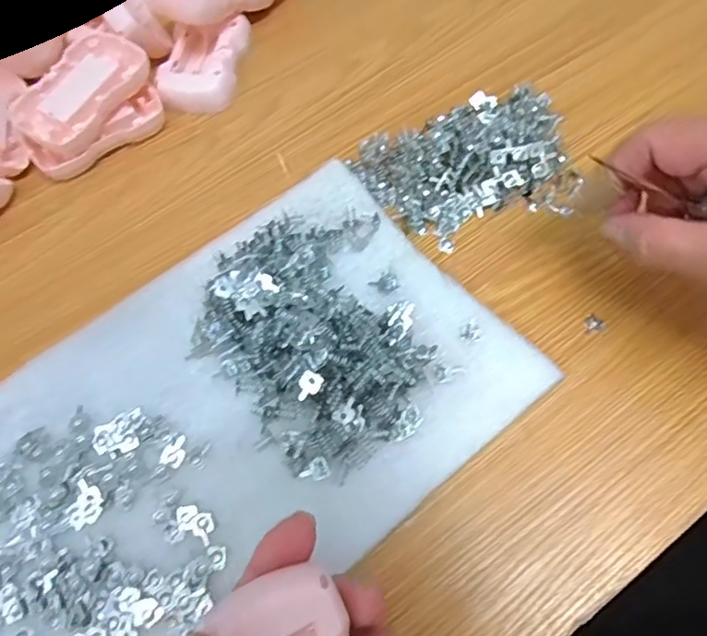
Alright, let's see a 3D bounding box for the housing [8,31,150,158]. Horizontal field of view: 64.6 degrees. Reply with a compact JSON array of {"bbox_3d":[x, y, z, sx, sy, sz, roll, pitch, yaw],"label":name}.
[{"bbox_3d":[-0.178,-0.148,0.368,0.053,0.018,0.089,30,71,15],"label":"housing"}]

